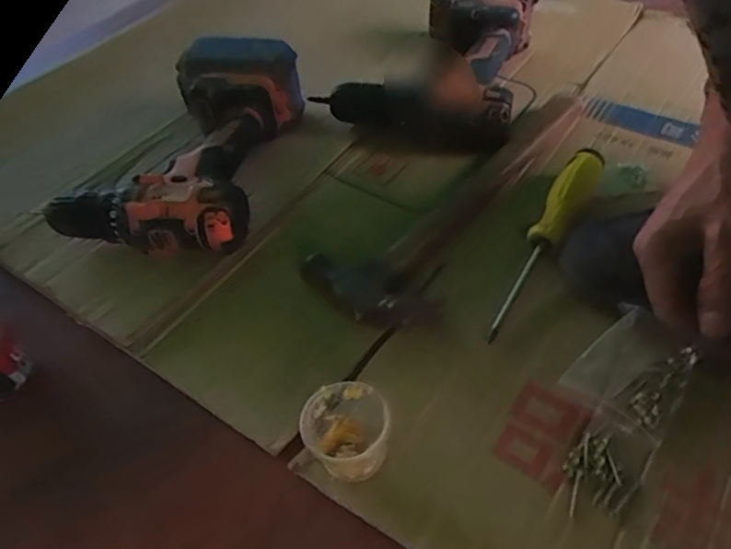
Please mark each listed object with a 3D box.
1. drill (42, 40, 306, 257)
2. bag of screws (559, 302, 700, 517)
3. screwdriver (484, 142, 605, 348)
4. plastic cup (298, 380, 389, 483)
[{"bbox_3d":[-0.154,-0.117,0.536,0.143,0.090,0.239,5,50,9],"label":"drill"},{"bbox_3d":[0.163,0.082,0.377,0.067,0.018,0.136,21,59,21],"label":"bag of screws"},{"bbox_3d":[0.141,-0.030,0.468,0.030,0.033,0.201,25,56,24],"label":"screwdriver"},{"bbox_3d":[-0.011,0.097,0.362,0.051,0.042,0.047,-2,49,3],"label":"plastic cup"}]

